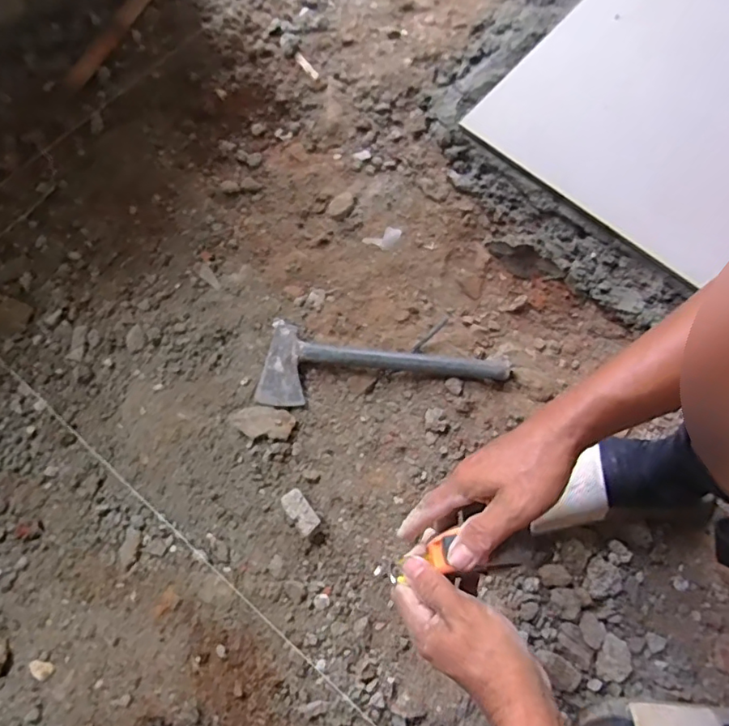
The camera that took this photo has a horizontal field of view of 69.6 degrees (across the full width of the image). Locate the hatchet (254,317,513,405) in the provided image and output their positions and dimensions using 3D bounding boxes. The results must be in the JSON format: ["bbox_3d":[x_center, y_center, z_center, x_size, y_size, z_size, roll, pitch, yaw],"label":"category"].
[{"bbox_3d":[0.023,0.017,0.606,0.278,0.029,0.100,10,72,1],"label":"hatchet"}]

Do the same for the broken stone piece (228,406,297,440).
[{"bbox_3d":[-0.113,0.067,0.588,0.068,0.019,0.035,2,72,-2],"label":"broken stone piece"}]

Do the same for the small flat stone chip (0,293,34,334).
[{"bbox_3d":[-0.428,-0.061,0.622,0.073,0.007,0.041,28,73,7],"label":"small flat stone chip"}]

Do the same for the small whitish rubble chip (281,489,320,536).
[{"bbox_3d":[-0.068,0.159,0.561,0.024,0.023,0.047,-35,76,-12],"label":"small whitish rubble chip"}]

